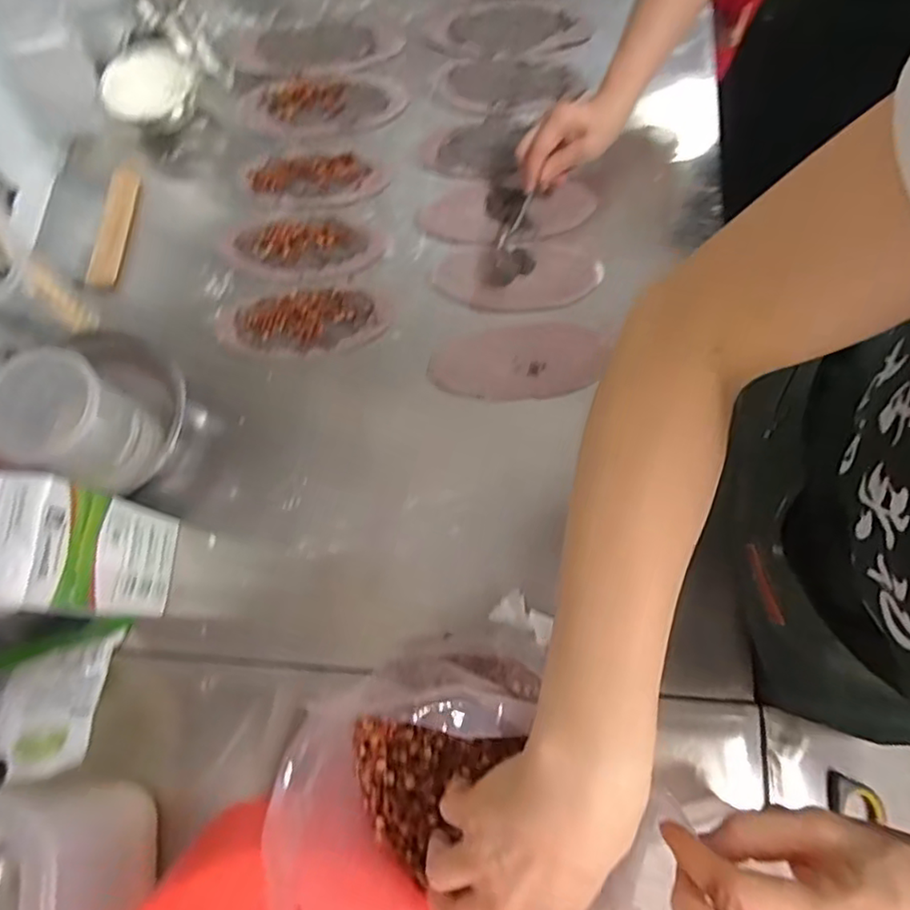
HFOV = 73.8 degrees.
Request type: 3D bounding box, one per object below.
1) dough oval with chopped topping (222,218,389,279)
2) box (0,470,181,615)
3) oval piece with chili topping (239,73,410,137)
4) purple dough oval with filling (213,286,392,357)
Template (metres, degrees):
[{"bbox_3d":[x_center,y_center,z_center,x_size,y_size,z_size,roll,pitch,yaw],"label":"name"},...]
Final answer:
[{"bbox_3d":[-0.176,-0.243,0.696,0.182,0.013,0.080,3,73,2],"label":"dough oval with chopped topping"},{"bbox_3d":[-0.311,0.081,0.501,0.069,0.184,0.094,2,73,2],"label":"box"},{"bbox_3d":[-0.169,-0.442,0.753,0.209,0.014,0.088,-2,73,0],"label":"oval piece with chili topping"},{"bbox_3d":[-0.170,-0.151,0.672,0.186,0.007,0.080,-4,73,0],"label":"purple dough oval with filling"}]

